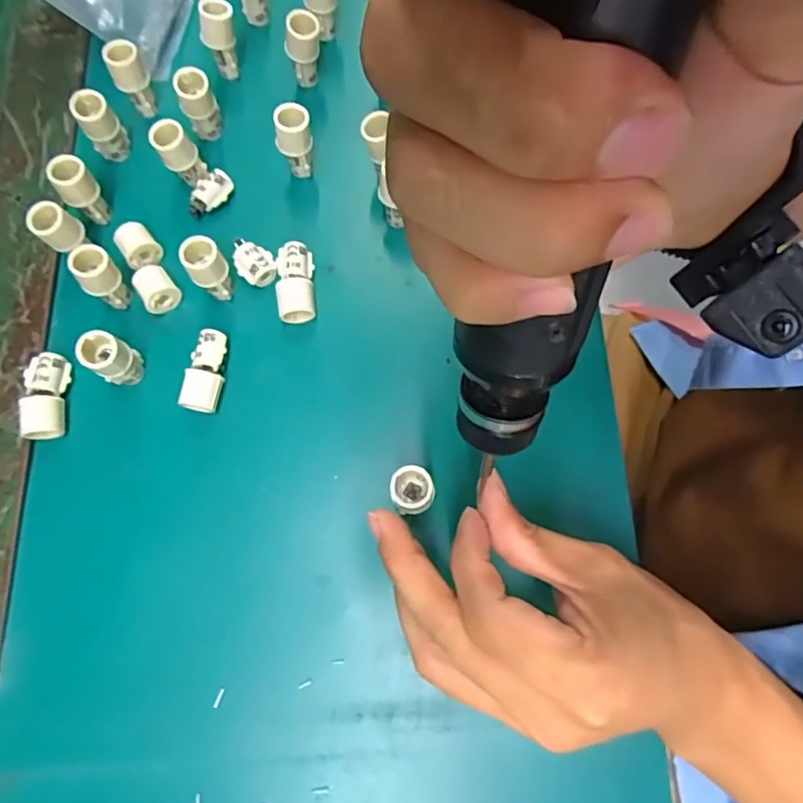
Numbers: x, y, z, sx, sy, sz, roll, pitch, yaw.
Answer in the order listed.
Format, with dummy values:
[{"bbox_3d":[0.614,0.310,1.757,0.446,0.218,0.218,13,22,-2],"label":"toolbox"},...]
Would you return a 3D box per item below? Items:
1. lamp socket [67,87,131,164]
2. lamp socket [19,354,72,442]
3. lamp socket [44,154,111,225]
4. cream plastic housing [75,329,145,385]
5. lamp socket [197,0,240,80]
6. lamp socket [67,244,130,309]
[{"bbox_3d":[-0.173,-0.159,0.332,0.020,0.039,0.015,-34,75,-9],"label":"lamp socket"},{"bbox_3d":[-0.185,-0.003,0.299,0.019,0.015,0.045,-10,73,-2],"label":"lamp socket"},{"bbox_3d":[-0.178,-0.116,0.319,0.020,0.039,0.017,-39,76,-10],"label":"lamp socket"},{"bbox_3d":[-0.146,-0.020,0.293,0.019,0.041,0.020,0,73,1],"label":"cream plastic housing"},{"bbox_3d":[-0.109,-0.219,0.354,0.021,0.051,0.017,-14,73,-3],"label":"lamp socket"},{"bbox_3d":[-0.159,-0.065,0.306,0.020,0.041,0.016,-44,76,-11],"label":"lamp socket"}]

